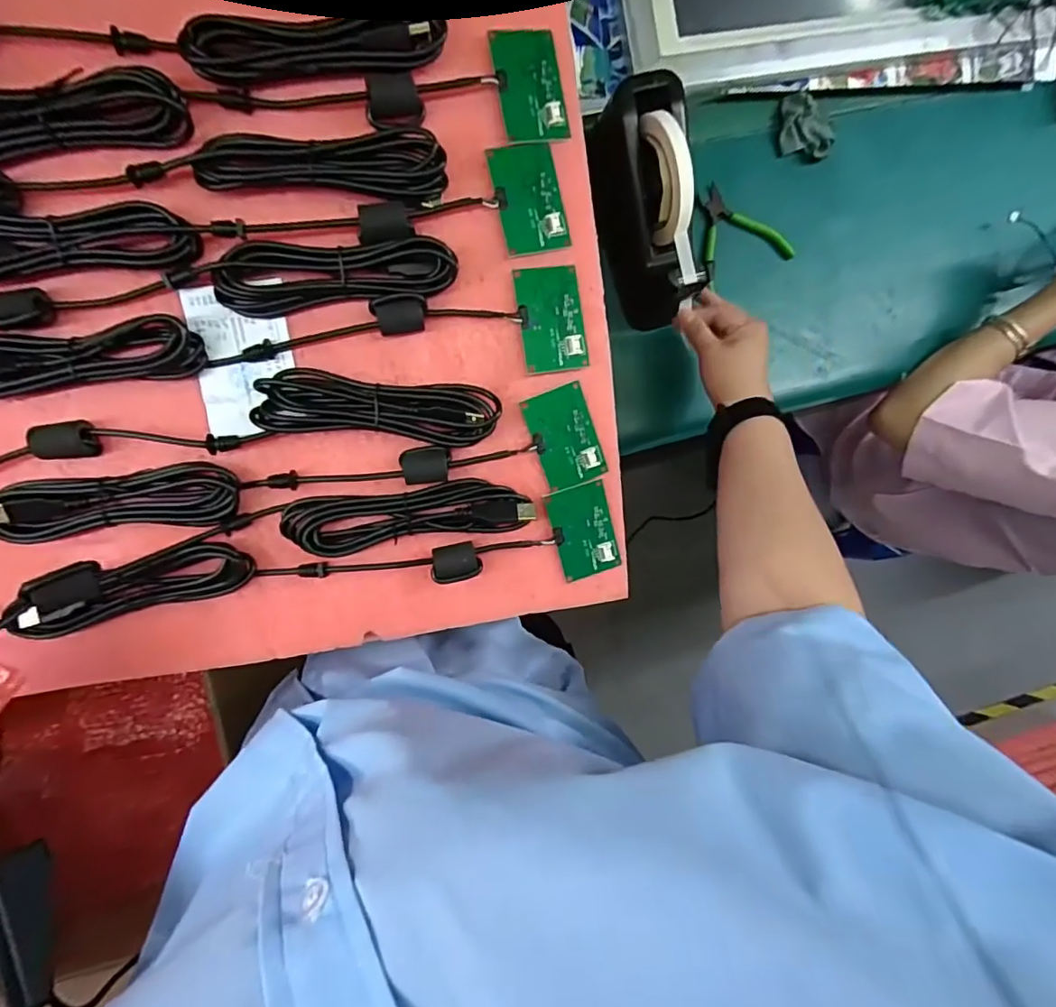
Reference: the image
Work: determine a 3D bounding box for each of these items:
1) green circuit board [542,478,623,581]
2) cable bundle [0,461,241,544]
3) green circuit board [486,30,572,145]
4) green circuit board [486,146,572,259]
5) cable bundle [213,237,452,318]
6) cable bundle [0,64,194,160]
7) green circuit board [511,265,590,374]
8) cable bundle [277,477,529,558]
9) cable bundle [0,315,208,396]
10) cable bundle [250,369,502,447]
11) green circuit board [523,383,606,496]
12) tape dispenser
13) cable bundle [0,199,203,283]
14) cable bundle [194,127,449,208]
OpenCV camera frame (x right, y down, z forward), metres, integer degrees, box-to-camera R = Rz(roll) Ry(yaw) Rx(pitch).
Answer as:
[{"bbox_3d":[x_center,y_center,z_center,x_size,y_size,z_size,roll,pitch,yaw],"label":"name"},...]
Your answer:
[{"bbox_3d":[0.041,0.021,0.394,0.044,0.006,0.067,-17,95,-3],"label":"green circuit board"},{"bbox_3d":[-0.260,-0.001,0.339,0.143,0.017,0.038,-6,94,-3],"label":"cable bundle"},{"bbox_3d":[0.002,-0.278,0.357,0.044,0.007,0.067,-12,95,-3],"label":"green circuit board"},{"bbox_3d":[0.001,-0.205,0.361,0.045,0.009,0.069,-13,95,-3],"label":"green circuit board"},{"bbox_3d":[-0.121,-0.146,0.340,0.146,0.019,0.041,-6,94,-3],"label":"cable bundle"},{"bbox_3d":[-0.277,-0.224,0.307,0.151,0.021,0.043,-5,94,-4],"label":"cable bundle"},{"bbox_3d":[0.016,-0.125,0.365,0.044,0.009,0.068,-9,95,-3],"label":"green circuit board"},{"bbox_3d":[-0.079,0.008,0.366,0.162,0.016,0.038,-6,94,-3],"label":"cable bundle"},{"bbox_3d":[-0.282,-0.089,0.327,0.154,0.019,0.038,-5,94,-4],"label":"cable bundle"},{"bbox_3d":[-0.097,-0.062,0.351,0.151,0.013,0.039,4,94,-4],"label":"cable bundle"},{"bbox_3d":[0.027,-0.046,0.379,0.044,0.006,0.068,-20,95,-2],"label":"green circuit board"},{"bbox_3d":[0.115,-0.276,0.507,0.066,0.114,0.198,-13,99,-4],"label":"tape dispenser"},{"bbox_3d":[-0.273,-0.155,0.316,0.142,0.019,0.039,-6,94,-3],"label":"cable bundle"},{"bbox_3d":[-0.125,-0.210,0.330,0.146,0.020,0.039,-1,94,-4],"label":"cable bundle"}]

